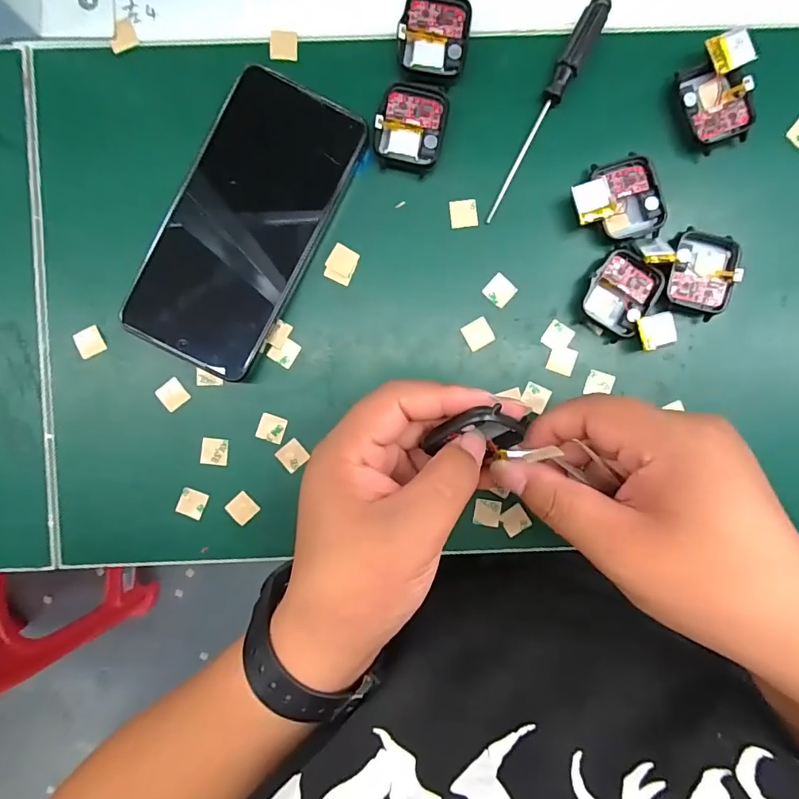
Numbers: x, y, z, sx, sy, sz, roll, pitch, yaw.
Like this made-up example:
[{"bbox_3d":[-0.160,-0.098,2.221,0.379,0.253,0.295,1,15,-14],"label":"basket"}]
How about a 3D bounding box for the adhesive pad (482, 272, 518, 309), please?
[{"bbox_3d":[0.058,-0.063,0.273,0.015,0.004,0.015,42,92,-2],"label":"adhesive pad"}]

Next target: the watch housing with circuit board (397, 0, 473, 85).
[{"bbox_3d":[0.019,-0.201,0.262,0.037,0.007,0.047,9,93,-1],"label":"watch housing with circuit board"}]

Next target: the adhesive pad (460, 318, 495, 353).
[{"bbox_3d":[0.046,-0.038,0.274,0.016,0.004,0.016,-29,93,1],"label":"adhesive pad"}]

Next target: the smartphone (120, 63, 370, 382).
[{"bbox_3d":[-0.086,-0.096,0.264,0.078,0.017,0.159,26,92,-2],"label":"smartphone"}]

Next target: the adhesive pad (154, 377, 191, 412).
[{"bbox_3d":[-0.132,-0.003,0.273,0.016,0.004,0.015,-39,92,1],"label":"adhesive pad"}]

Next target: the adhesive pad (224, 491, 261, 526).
[{"bbox_3d":[-0.092,0.064,0.276,0.015,0.004,0.016,-43,92,1],"label":"adhesive pad"}]

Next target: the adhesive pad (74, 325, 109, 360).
[{"bbox_3d":[-0.179,-0.033,0.273,0.015,0.004,0.016,-24,93,1],"label":"adhesive pad"}]

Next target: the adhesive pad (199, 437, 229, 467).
[{"bbox_3d":[-0.108,0.031,0.275,0.015,0.004,0.016,8,93,-1],"label":"adhesive pad"}]

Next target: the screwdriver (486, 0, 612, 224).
[{"bbox_3d":[0.082,-0.162,0.264,0.013,0.009,0.131,28,92,-2],"label":"screwdriver"}]

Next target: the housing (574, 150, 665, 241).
[{"bbox_3d":[0.122,-0.112,0.264,0.051,0.014,0.043,-11,93,0],"label":"housing"}]

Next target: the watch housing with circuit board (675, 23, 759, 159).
[{"bbox_3d":[0.177,-0.170,0.261,0.038,0.015,0.054,-17,93,0],"label":"watch housing with circuit board"}]

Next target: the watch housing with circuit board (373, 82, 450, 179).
[{"bbox_3d":[0.007,-0.153,0.264,0.037,0.009,0.047,11,92,-1],"label":"watch housing with circuit board"}]

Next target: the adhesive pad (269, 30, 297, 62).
[{"bbox_3d":[-0.066,-0.201,0.269,0.015,0.004,0.017,0,93,-1],"label":"adhesive pad"}]

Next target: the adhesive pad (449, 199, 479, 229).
[{"bbox_3d":[0.037,-0.107,0.272,0.015,0.004,0.015,-7,93,0],"label":"adhesive pad"}]

